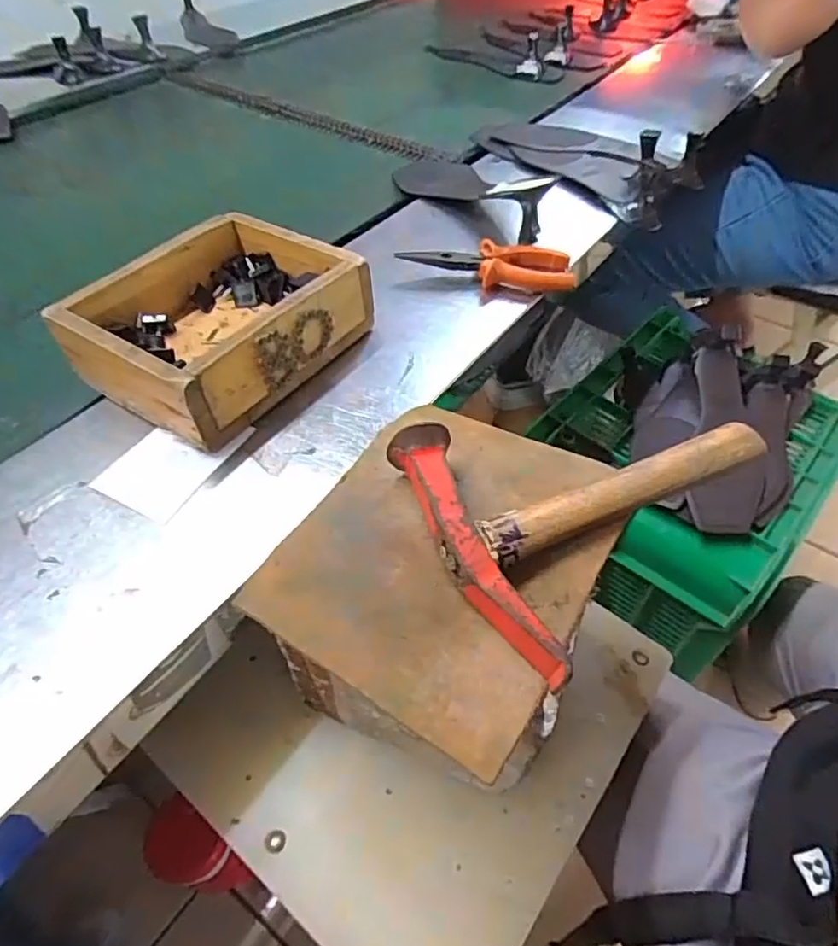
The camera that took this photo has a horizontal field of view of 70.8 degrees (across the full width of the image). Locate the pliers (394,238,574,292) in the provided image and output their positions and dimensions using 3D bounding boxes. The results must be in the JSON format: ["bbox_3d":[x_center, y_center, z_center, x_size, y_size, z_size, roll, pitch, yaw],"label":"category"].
[{"bbox_3d":[0.061,-0.188,0.529,0.151,0.020,0.046,3,50,2],"label":"pliers"}]

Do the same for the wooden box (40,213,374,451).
[{"bbox_3d":[-0.149,-0.117,0.447,0.159,0.065,0.179,29,55,22],"label":"wooden box"}]

